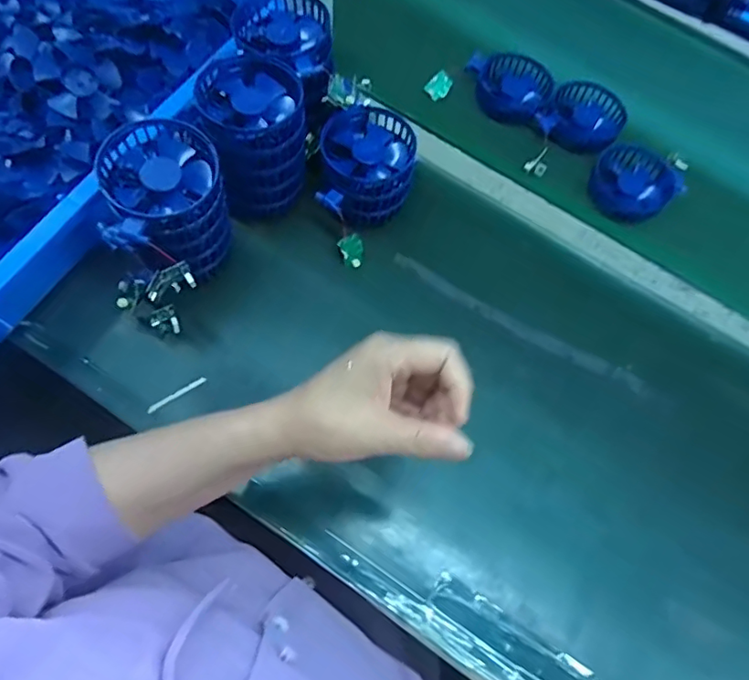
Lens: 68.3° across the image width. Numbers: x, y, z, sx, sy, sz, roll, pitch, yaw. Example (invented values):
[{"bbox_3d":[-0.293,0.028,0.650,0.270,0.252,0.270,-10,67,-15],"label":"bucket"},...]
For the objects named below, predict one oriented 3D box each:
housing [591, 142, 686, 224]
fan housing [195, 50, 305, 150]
[{"bbox_3d":[0.294,-0.181,0.627,0.098,0.030,0.090,3,65,-6],"label":"housing"},{"bbox_3d":[-0.109,-0.214,0.490,0.086,0.024,0.096,-22,70,-17],"label":"fan housing"}]

